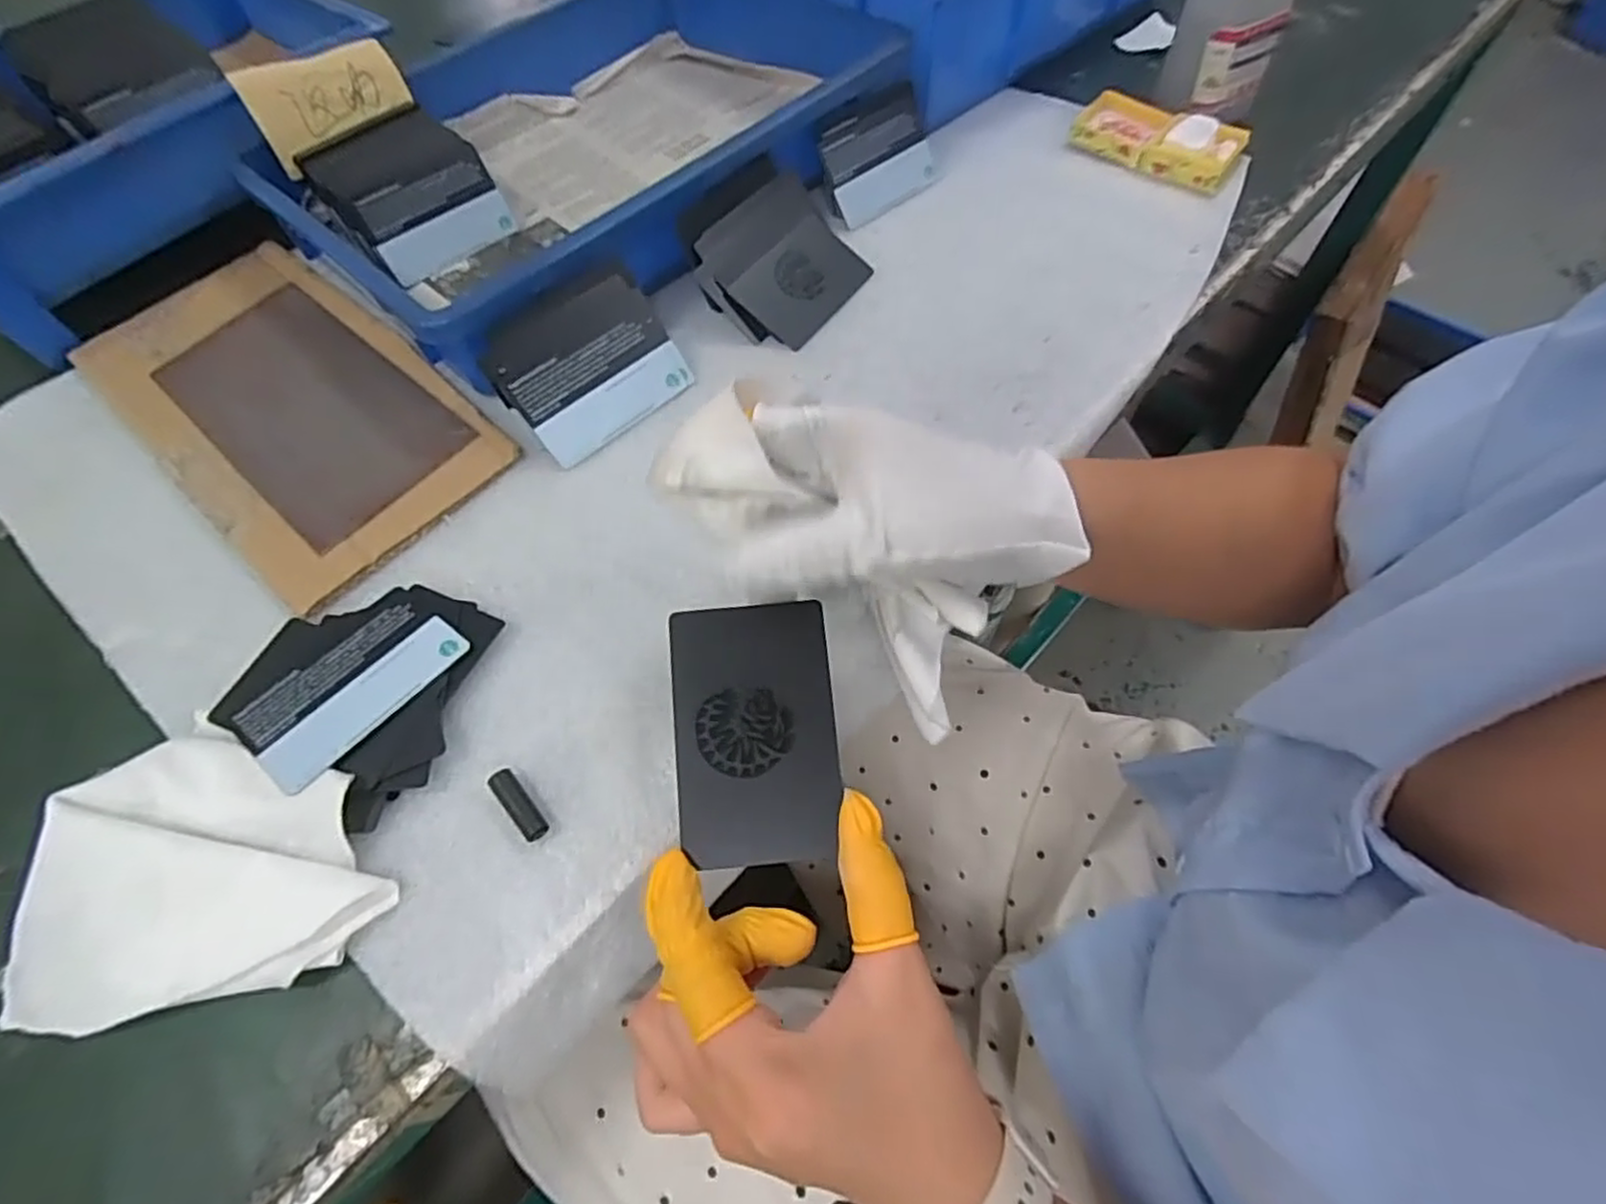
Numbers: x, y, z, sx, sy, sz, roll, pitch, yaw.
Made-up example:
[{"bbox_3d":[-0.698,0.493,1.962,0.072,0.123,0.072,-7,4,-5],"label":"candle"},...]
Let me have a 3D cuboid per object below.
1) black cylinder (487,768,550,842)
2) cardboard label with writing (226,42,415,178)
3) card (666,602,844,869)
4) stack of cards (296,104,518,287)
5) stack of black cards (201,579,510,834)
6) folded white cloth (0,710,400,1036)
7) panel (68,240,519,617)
[{"bbox_3d":[-0.112,0.080,0.288,0.010,0.010,0.030,-37,66,-18],"label":"black cylinder"},{"bbox_3d":[-0.296,-0.315,0.458,0.093,0.051,0.010,-40,36,-26],"label":"cardboard label with writing"},{"bbox_3d":[-0.016,0.043,0.245,0.053,0.004,0.085,-5,79,-5],"label":"card"},{"bbox_3d":[-0.252,-0.265,0.466,0.088,0.055,0.093,-38,66,-18],"label":"stack of cards"},{"bbox_3d":[-0.187,0.034,0.311,0.095,0.013,0.096,20,63,12],"label":"stack of black cards"},{"bbox_3d":[-0.224,0.095,0.273,0.124,0.022,0.098,-11,60,-5],"label":"folded white cloth"},{"bbox_3d":[-0.289,-0.116,0.407,0.270,0.006,0.137,37,68,20],"label":"panel"}]

